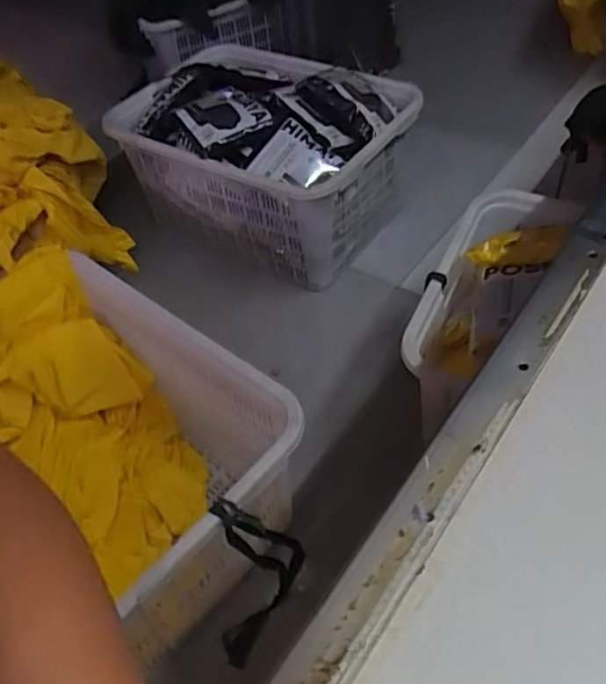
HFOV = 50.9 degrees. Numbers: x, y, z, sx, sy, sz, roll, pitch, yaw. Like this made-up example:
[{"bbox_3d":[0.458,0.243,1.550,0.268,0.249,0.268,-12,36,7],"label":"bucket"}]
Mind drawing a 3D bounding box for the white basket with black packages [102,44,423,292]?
[{"bbox_3d":[-0.109,-0.510,1.836,0.754,0.445,0.481,16,53,20],"label":"white basket with black packages"}]

